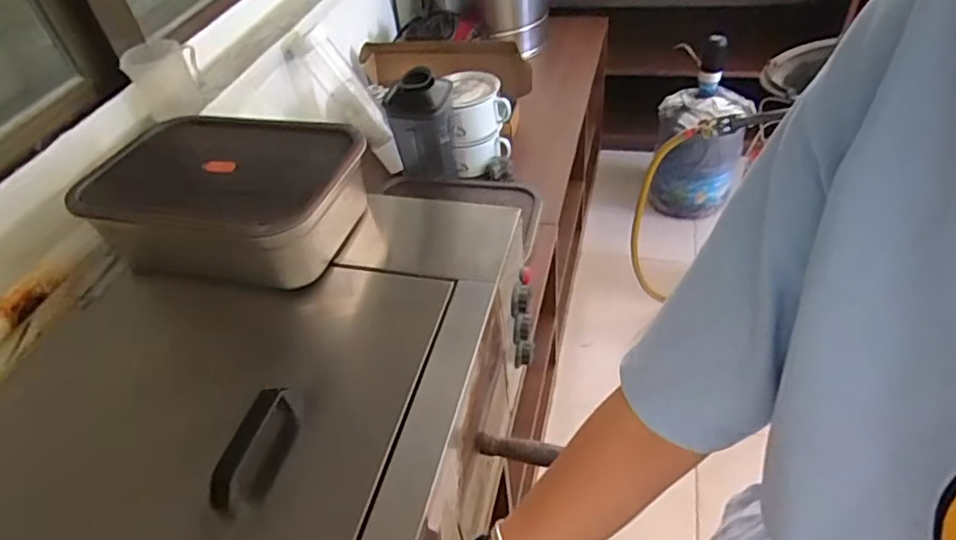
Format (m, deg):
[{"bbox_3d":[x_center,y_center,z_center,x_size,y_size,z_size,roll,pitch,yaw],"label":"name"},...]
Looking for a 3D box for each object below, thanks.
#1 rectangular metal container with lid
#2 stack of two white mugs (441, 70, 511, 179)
[{"bbox_3d":[-0.329,-0.102,0.812,0.335,0.109,0.244,3,45,11],"label":"rectangular metal container with lid"},{"bbox_3d":[0.005,-0.356,1.430,0.145,0.187,0.162,-10,44,-2],"label":"stack of two white mugs"}]

